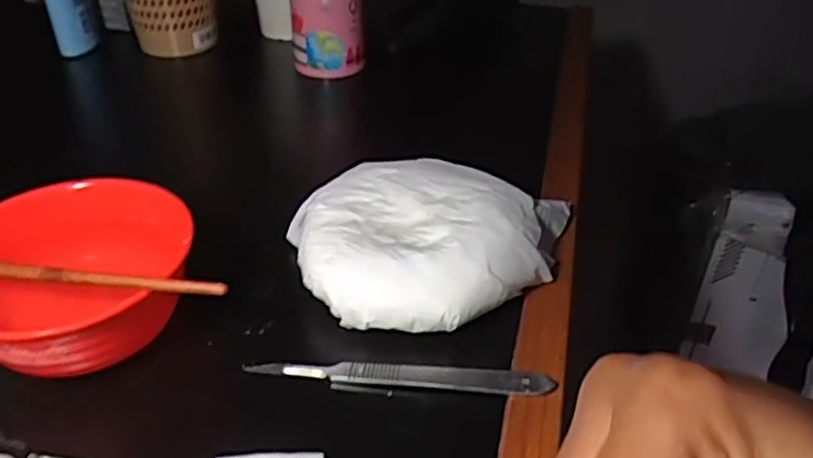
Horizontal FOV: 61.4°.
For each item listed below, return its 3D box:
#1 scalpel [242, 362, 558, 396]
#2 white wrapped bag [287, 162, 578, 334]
[{"bbox_3d":[-0.003,0.066,0.313,0.138,0.005,0.012,4,37,4],"label":"scalpel"},{"bbox_3d":[0.014,0.009,0.359,0.153,0.046,0.099,1,37,0],"label":"white wrapped bag"}]

